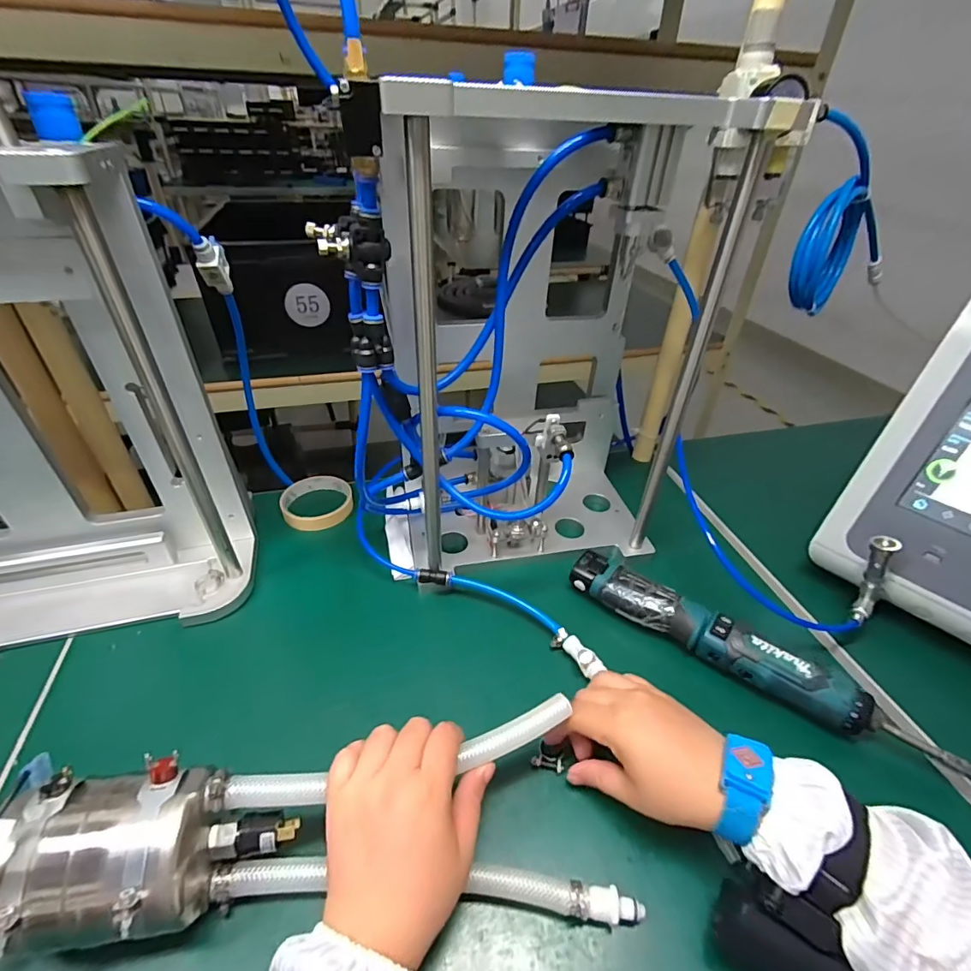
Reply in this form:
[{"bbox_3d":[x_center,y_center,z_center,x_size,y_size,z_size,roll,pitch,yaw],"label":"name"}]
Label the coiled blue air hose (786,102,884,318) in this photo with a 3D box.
[{"bbox_3d":[0.415,-0.301,0.543,0.202,0.175,0.051,-25,45,-30],"label":"coiled blue air hose"}]

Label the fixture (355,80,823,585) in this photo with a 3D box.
[{"bbox_3d":[0.045,-0.114,0.464,0.306,0.402,0.206,-9,39,-14],"label":"fixture"}]

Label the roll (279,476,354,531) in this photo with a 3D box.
[{"bbox_3d":[-0.211,0.020,0.607,0.084,0.017,0.090,-11,39,-16],"label":"roll"}]

